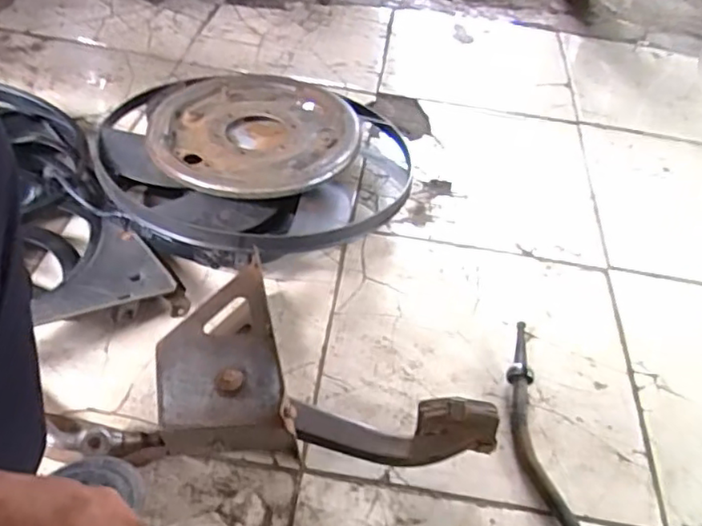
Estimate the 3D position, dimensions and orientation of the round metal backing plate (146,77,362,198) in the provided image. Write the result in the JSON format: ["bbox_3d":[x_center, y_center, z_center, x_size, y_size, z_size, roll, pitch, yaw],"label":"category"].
[{"bbox_3d":[-0.139,-0.196,0.924,0.291,0.027,0.290,4,46,-4],"label":"round metal backing plate"}]

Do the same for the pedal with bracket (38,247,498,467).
[{"bbox_3d":[-0.084,0.117,0.726,0.477,0.114,0.238,6,47,2],"label":"pedal with bracket"}]

